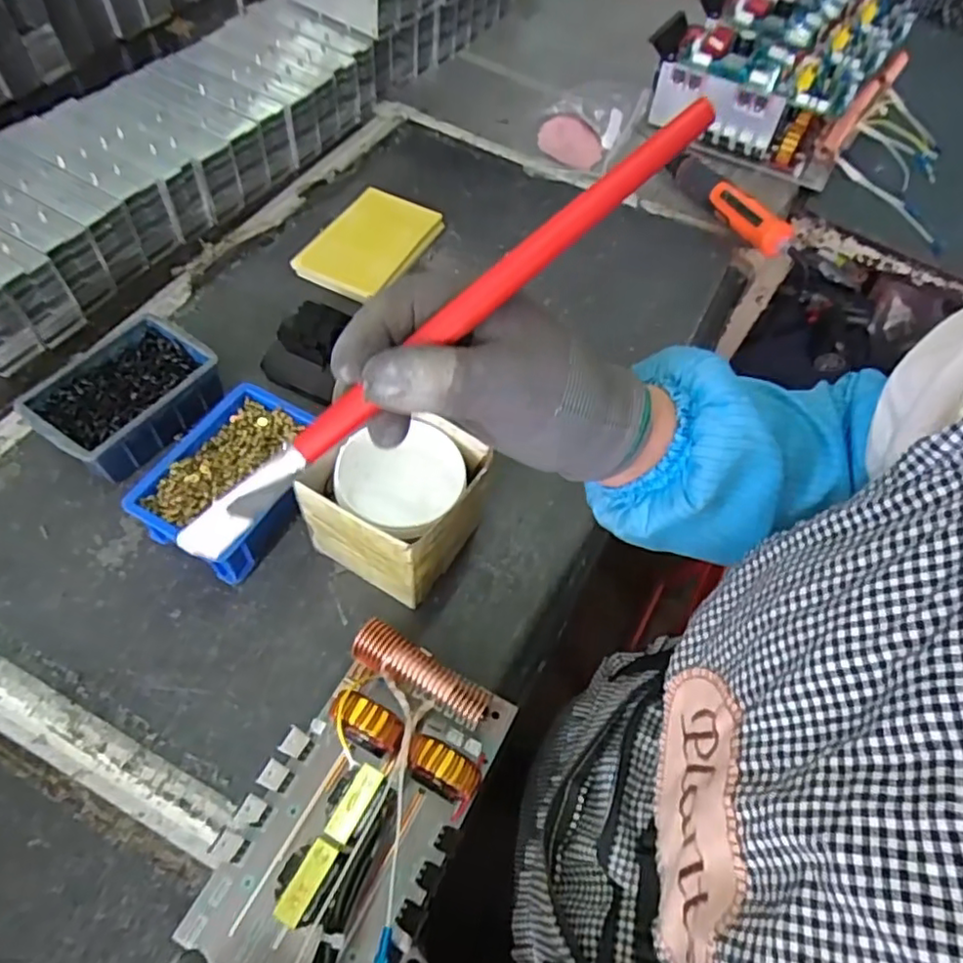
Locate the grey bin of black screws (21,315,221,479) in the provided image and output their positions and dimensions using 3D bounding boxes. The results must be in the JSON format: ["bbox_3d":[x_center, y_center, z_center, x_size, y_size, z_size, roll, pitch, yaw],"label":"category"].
[{"bbox_3d":[-0.312,-0.075,0.565,0.109,0.045,0.145,31,60,11],"label":"grey bin of black screws"}]

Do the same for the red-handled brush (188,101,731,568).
[{"bbox_3d":[-0.021,-0.058,0.267,0.275,0.016,0.012,-39,66,7],"label":"red-handled brush"}]

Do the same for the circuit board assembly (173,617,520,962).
[{"bbox_3d":[-0.078,0.212,0.410,0.135,0.061,0.227,31,62,14],"label":"circuit board assembly"}]

